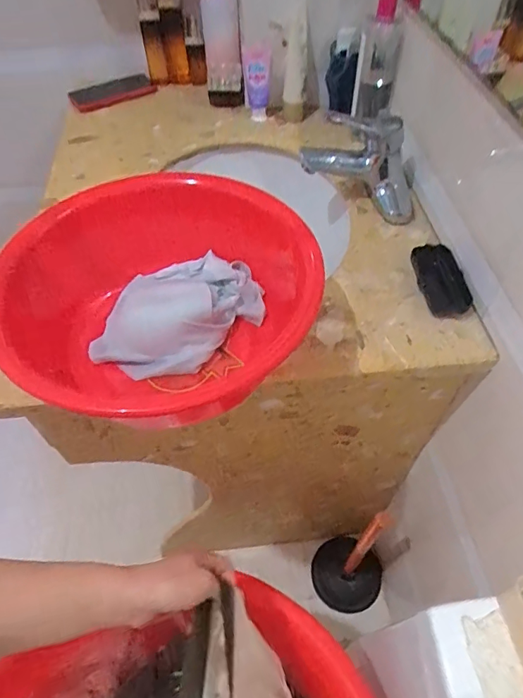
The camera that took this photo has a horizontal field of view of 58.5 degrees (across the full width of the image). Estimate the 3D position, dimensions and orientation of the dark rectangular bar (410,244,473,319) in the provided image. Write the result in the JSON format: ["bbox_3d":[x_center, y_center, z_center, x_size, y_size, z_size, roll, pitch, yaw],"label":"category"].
[{"bbox_3d":[0.225,-0.087,0.588,0.049,0.022,0.109,-5,53,-3],"label":"dark rectangular bar"}]

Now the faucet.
[{"bbox_3d":[0.143,-0.267,0.672,0.168,0.109,0.076,12,54,11],"label":"faucet"}]

